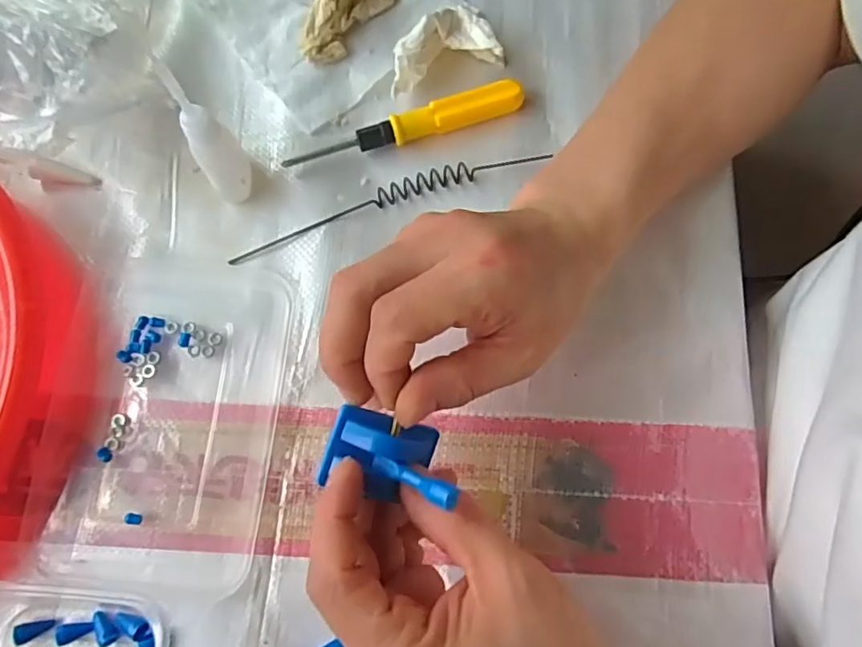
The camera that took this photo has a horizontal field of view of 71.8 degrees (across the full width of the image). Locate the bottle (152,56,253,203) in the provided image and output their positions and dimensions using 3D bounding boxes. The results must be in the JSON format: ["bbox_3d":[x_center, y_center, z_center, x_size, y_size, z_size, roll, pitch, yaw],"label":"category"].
[{"bbox_3d":[-0.114,-0.095,0.307,0.022,0.091,0.022,-31,76,-8],"label":"bottle"}]

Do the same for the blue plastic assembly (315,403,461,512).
[{"bbox_3d":[-0.016,0.051,0.234,0.050,0.027,0.031,9,75,3],"label":"blue plastic assembly"}]

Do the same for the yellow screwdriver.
[{"bbox_3d":[-0.015,-0.115,0.348,0.140,0.016,0.015,-17,75,-4],"label":"yellow screwdriver"}]

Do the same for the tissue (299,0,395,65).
[{"bbox_3d":[-0.047,-0.205,0.363,0.041,0.026,0.098,14,75,5],"label":"tissue"}]

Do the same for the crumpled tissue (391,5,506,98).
[{"bbox_3d":[0.008,-0.166,0.353,0.070,0.034,0.040,-13,75,-3],"label":"crumpled tissue"}]

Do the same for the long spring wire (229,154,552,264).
[{"bbox_3d":[-0.025,-0.072,0.341,0.187,0.009,0.015,-17,75,-4],"label":"long spring wire"}]

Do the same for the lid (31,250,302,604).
[{"bbox_3d":[-0.142,0.047,0.312,0.118,0.009,0.168,6,74,2],"label":"lid"}]

